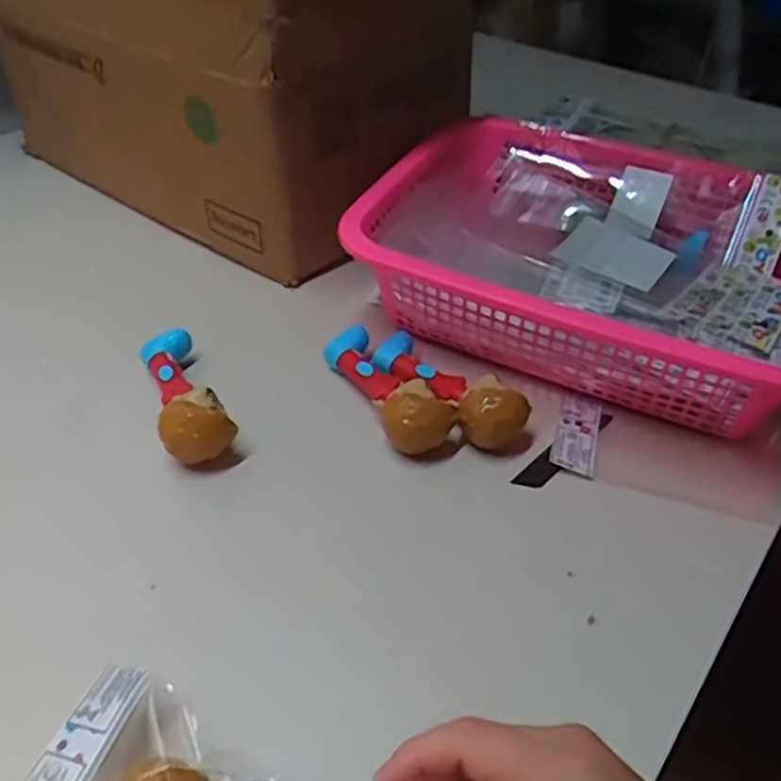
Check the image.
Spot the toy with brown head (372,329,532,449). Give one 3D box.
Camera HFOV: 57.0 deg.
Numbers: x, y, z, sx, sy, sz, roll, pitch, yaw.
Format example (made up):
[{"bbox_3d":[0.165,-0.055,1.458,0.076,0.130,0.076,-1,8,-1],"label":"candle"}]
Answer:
[{"bbox_3d":[0.037,-0.005,0.506,0.042,0.043,0.129,-31,52,-33],"label":"toy with brown head"}]

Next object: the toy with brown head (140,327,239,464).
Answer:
[{"bbox_3d":[-0.145,-0.002,0.491,0.044,0.045,0.126,-17,45,-21],"label":"toy with brown head"}]

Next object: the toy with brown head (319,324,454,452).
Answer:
[{"bbox_3d":[-0.006,-0.006,0.506,0.044,0.043,0.130,-21,47,-25],"label":"toy with brown head"}]

